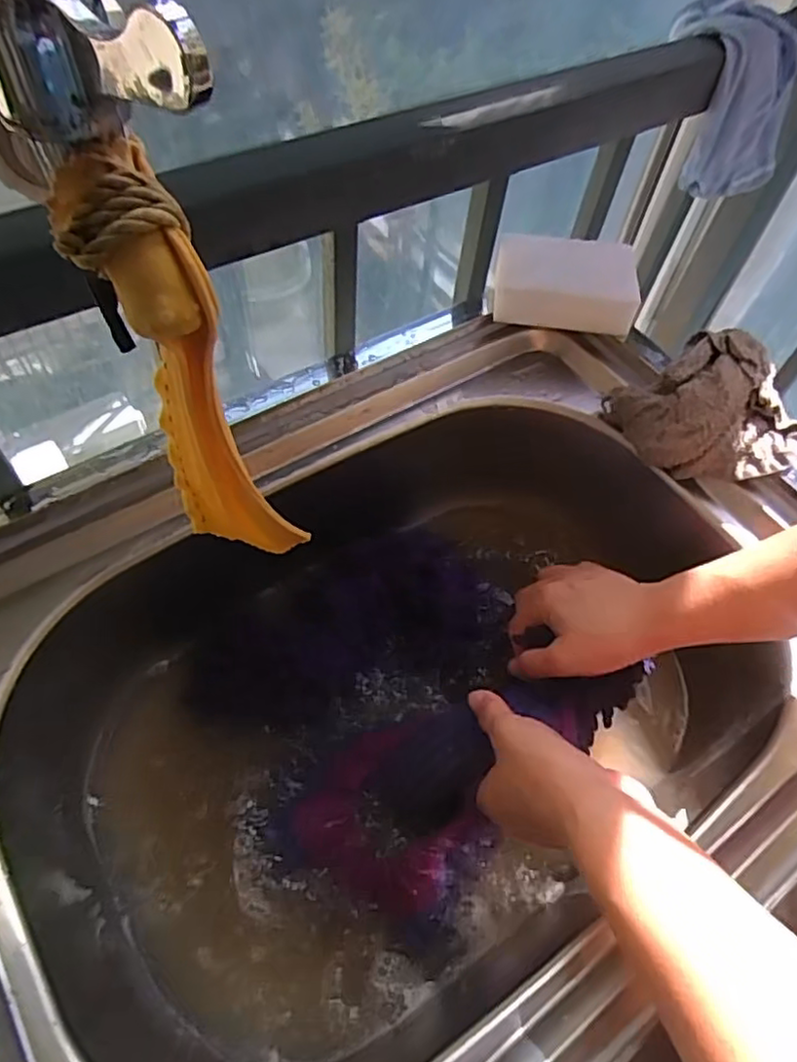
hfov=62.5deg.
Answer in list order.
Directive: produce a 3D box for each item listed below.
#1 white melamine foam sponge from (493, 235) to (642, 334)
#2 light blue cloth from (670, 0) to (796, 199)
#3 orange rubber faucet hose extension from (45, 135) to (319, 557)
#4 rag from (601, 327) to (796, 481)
[{"bbox_3d":[0.127,-0.190,0.500,0.107,0.031,0.073,10,58,2],"label":"white melamine foam sponge"},{"bbox_3d":[0.270,-0.360,0.547,0.094,0.114,0.104,-25,63,-18],"label":"light blue cloth"},{"bbox_3d":[-0.065,-0.039,0.211,0.029,0.145,0.044,-39,68,-24],"label":"orange rubber faucet hose extension"},{"bbox_3d":[0.216,-0.081,0.452,0.097,0.059,0.109,-21,62,-16],"label":"rag"}]

